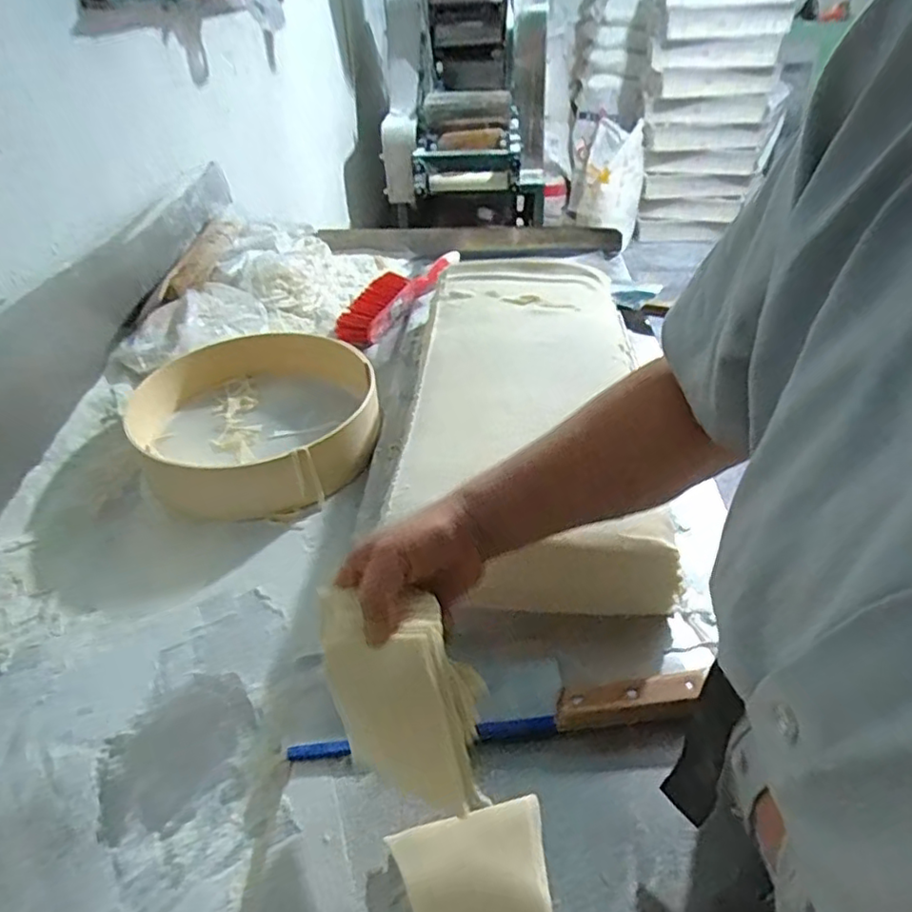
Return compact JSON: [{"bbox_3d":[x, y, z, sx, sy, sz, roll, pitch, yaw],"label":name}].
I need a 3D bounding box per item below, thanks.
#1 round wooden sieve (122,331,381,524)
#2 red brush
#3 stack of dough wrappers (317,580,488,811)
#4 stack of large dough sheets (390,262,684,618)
[{"bbox_3d":[-0.245,-0.044,0.766,0.265,0.076,0.284,-1,38,1],"label":"round wooden sieve"},{"bbox_3d":[-0.091,-0.284,1.060,0.078,0.039,0.314,20,43,26],"label":"red brush"},{"bbox_3d":[-0.030,0.143,0.377,0.085,0.134,0.024,-18,-1,8],"label":"stack of dough wrappers"},{"bbox_3d":[0.069,-0.073,0.750,0.266,0.096,0.569,0,38,3],"label":"stack of large dough sheets"}]

